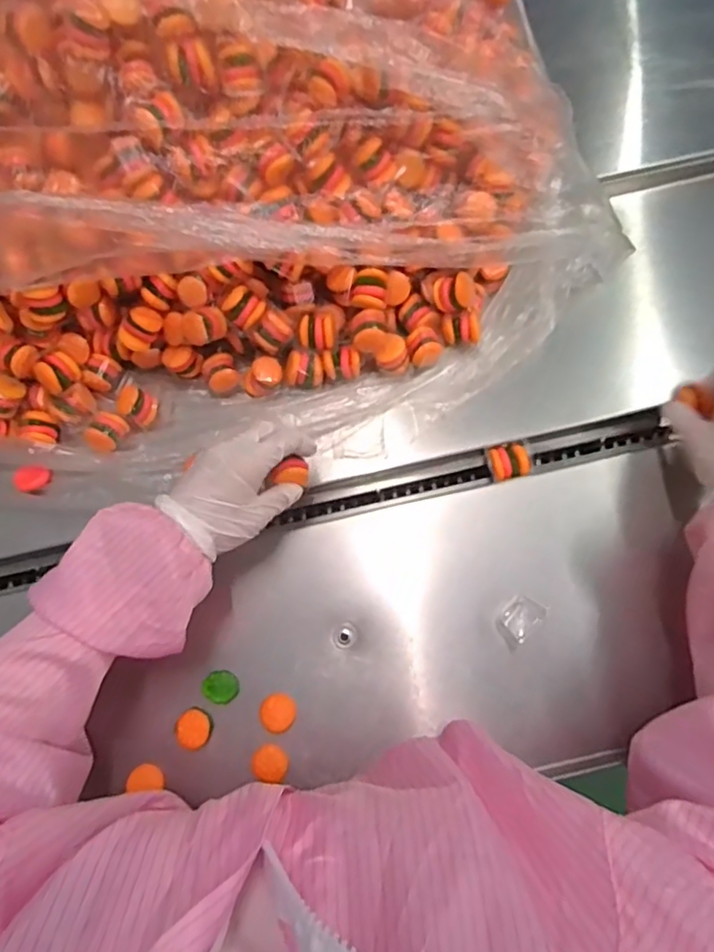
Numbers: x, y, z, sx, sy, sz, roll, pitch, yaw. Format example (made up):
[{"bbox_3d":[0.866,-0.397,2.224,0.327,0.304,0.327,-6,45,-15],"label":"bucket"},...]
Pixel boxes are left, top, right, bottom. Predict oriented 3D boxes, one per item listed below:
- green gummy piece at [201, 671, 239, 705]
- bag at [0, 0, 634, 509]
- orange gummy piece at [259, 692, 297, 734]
[{"bbox_3d":[-0.110,0.170,0.466,0.026,0.004,0.026,0,74,2],"label":"green gummy piece"},{"bbox_3d":[-0.188,-0.261,0.496,0.697,0.194,0.552,-24,75,-5],"label":"bag"},{"bbox_3d":[-0.063,0.189,0.460,0.028,0.009,0.029,0,74,2],"label":"orange gummy piece"}]

